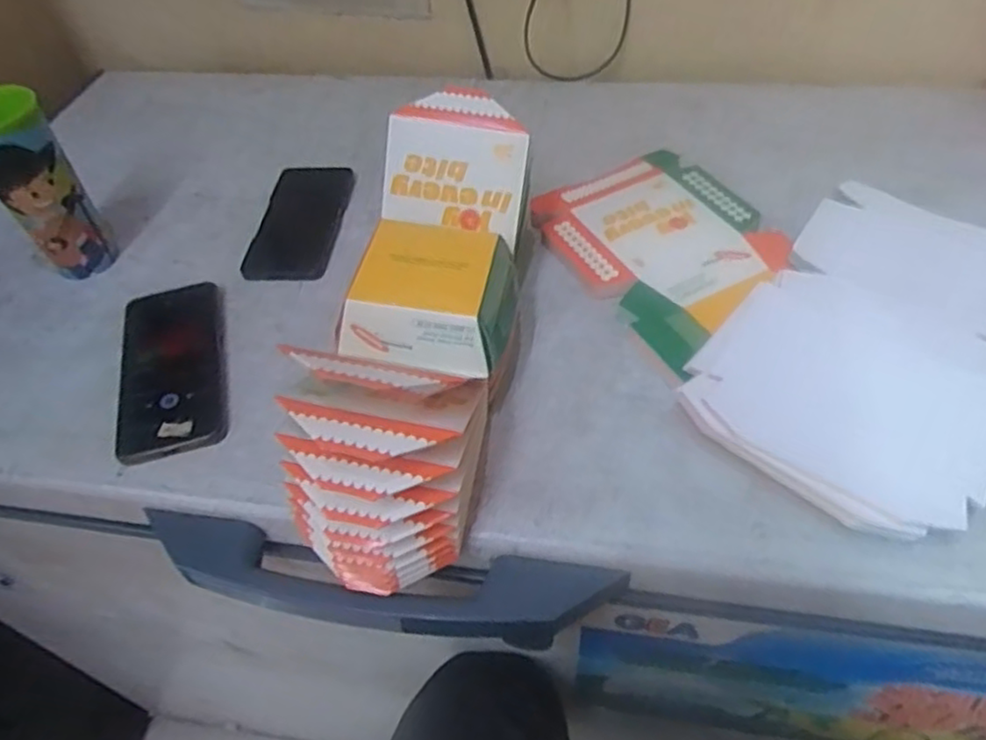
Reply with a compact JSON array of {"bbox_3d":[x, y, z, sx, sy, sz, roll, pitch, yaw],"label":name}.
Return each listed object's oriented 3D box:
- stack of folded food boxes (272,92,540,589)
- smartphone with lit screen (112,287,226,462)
[{"bbox_3d":[-0.047,-0.034,0.483,0.107,0.144,0.327,5,51,9],"label":"stack of folded food boxes"},{"bbox_3d":[-0.257,-0.004,0.561,0.080,0.012,0.168,-7,60,-12],"label":"smartphone with lit screen"}]

